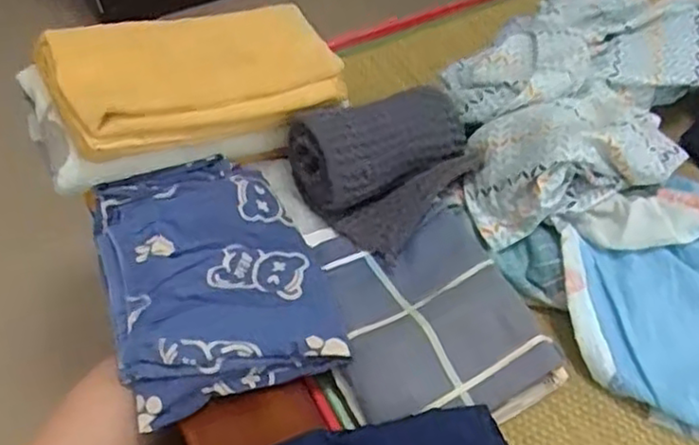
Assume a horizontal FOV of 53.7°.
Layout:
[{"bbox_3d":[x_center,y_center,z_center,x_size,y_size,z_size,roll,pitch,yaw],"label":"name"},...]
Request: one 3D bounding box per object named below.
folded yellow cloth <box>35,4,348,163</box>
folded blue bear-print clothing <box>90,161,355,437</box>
[{"bbox_3d":[-0.158,-0.166,0.758,0.325,0.056,0.148,-16,78,-30],"label":"folded yellow cloth"},{"bbox_3d":[-0.139,0.045,0.700,0.210,0.050,0.275,-15,52,-12],"label":"folded blue bear-print clothing"}]

